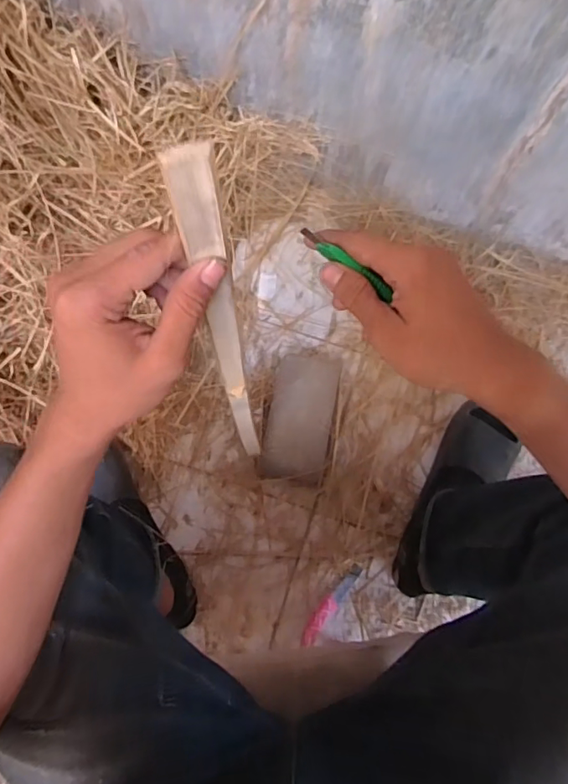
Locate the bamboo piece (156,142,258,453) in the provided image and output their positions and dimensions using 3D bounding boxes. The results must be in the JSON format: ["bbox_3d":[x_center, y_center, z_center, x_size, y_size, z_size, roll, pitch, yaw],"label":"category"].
[{"bbox_3d":[-0.045,-0.014,0.464,0.024,0.526,0.013,-10,71,-5],"label":"bamboo piece"}]

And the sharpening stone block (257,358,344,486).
[{"bbox_3d":[0.030,0.036,0.879,0.109,0.074,0.222,11,76,2],"label":"sharpening stone block"}]

